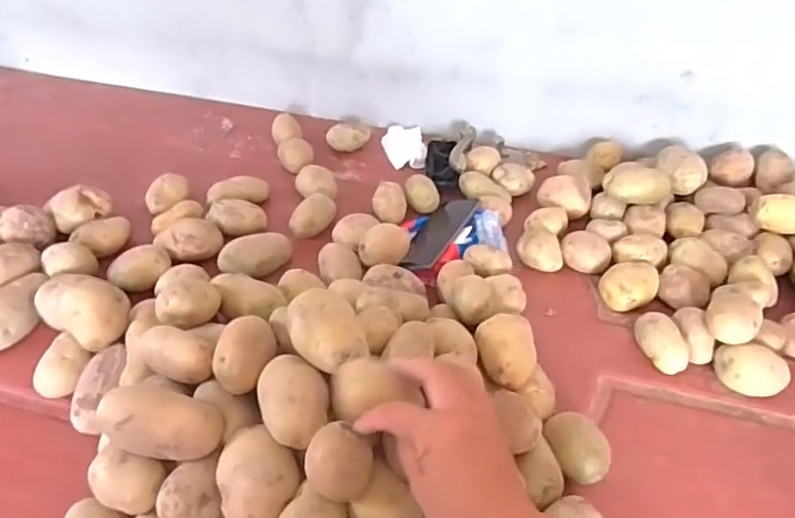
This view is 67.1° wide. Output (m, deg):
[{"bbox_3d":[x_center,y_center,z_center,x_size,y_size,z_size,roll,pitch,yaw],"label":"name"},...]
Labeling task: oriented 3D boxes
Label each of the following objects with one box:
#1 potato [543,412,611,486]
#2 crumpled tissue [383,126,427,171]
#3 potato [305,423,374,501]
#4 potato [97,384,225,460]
[{"bbox_3d":[0.171,0.184,0.577,0.048,0.045,0.068,-19,48,-19],"label":"potato"},{"bbox_3d":[0.011,-0.183,0.981,0.065,0.020,0.107,-6,45,-8],"label":"crumpled tissue"},{"bbox_3d":[-0.046,0.164,0.472,0.047,0.054,0.047,1,45,-1],"label":"potato"},{"bbox_3d":[-0.198,0.138,0.498,0.094,0.059,0.046,1,45,-1],"label":"potato"}]

